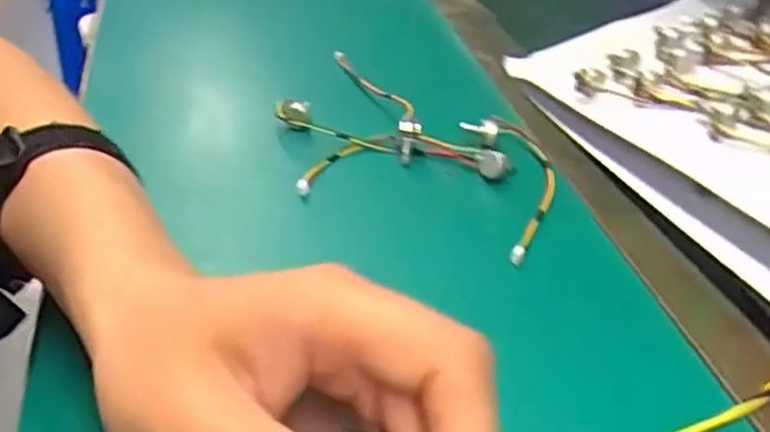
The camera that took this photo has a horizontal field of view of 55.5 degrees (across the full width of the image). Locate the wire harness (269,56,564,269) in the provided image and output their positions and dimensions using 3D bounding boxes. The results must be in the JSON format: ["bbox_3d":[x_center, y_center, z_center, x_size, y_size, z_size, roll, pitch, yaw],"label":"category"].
[{"bbox_3d":[0.016,-0.046,0.463,0.190,0.022,0.132,19,41,23],"label":"wire harness"}]

